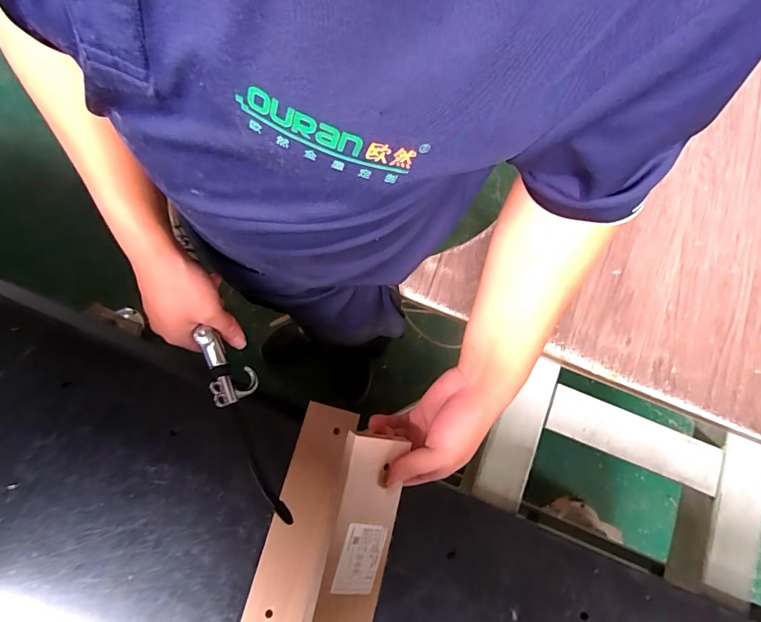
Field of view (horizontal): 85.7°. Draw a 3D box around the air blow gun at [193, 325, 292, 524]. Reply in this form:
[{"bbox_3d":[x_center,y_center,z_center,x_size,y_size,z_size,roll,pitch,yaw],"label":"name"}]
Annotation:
[{"bbox_3d":[-0.131,0.113,0.414,0.034,0.042,0.202,-23,87,-8],"label":"air blow gun"}]

